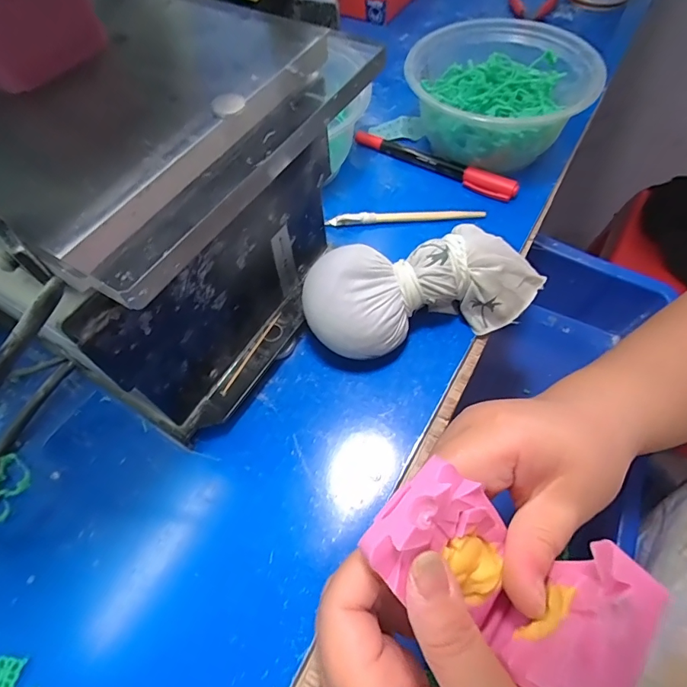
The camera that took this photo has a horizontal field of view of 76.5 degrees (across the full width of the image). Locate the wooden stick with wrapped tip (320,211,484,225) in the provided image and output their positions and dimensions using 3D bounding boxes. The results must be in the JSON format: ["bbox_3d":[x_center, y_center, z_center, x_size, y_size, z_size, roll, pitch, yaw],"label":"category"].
[{"bbox_3d":[0.045,-0.093,0.321,0.113,0.010,0.008,-3,59,1],"label":"wooden stick with wrapped tip"}]

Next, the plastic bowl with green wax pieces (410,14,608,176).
[{"bbox_3d":[0.115,-0.188,0.340,0.129,0.068,0.132,-1,59,2],"label":"plastic bowl with green wax pieces"}]

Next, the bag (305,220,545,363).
[{"bbox_3d":[0.053,-0.032,0.260,0.148,0.051,0.057,-17,60,-6],"label":"bag"}]

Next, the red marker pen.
[{"bbox_3d":[0.069,-0.145,0.342,0.139,0.016,0.013,28,64,18],"label":"red marker pen"}]

